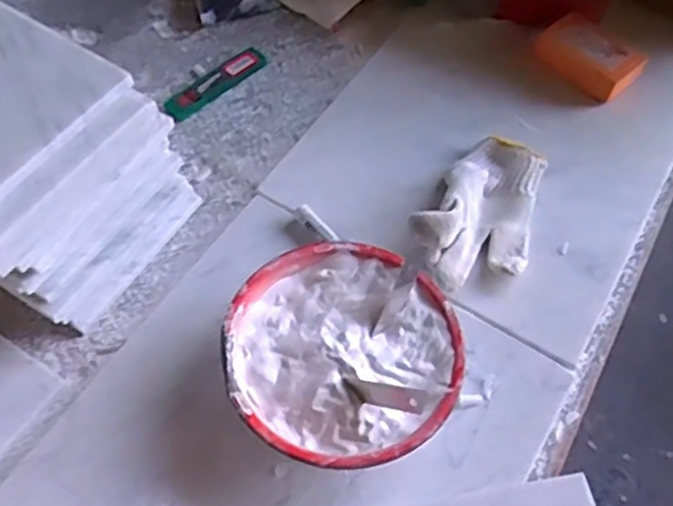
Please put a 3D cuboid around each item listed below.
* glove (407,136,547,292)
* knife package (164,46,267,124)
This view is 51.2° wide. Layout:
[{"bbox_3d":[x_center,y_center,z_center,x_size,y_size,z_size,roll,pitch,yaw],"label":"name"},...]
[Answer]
[{"bbox_3d":[0.129,-0.038,0.597,0.093,0.055,0.170,27,62,14],"label":"glove"},{"bbox_3d":[-0.121,-0.172,0.705,0.025,0.017,0.121,39,65,20],"label":"knife package"}]

